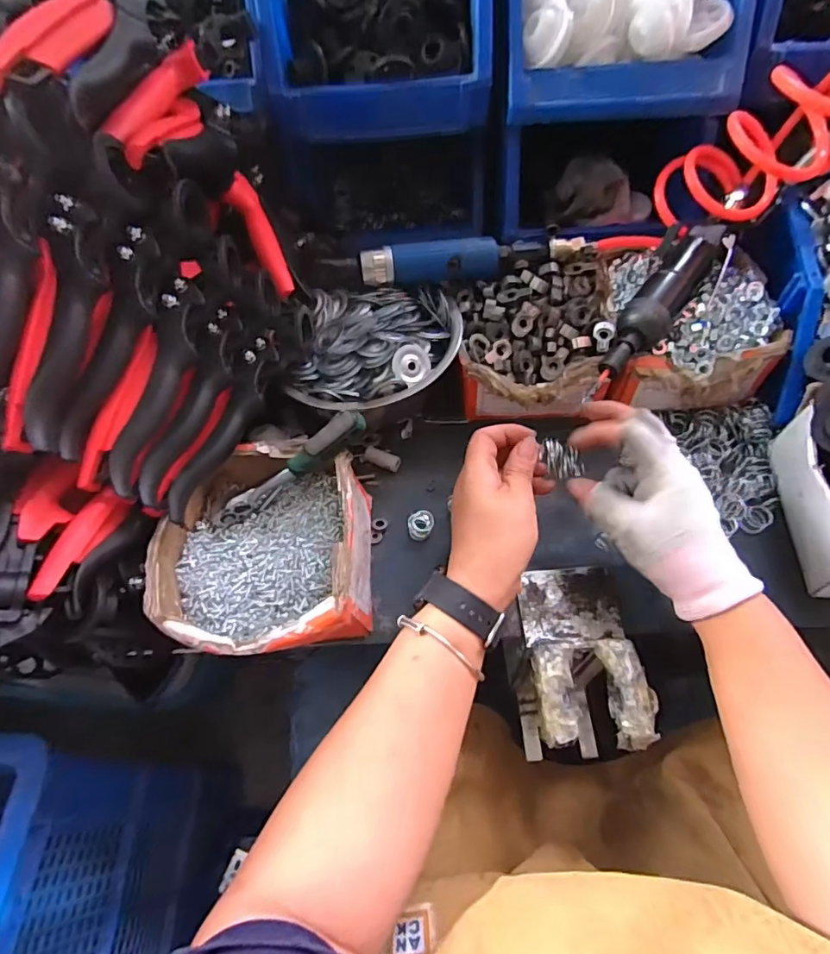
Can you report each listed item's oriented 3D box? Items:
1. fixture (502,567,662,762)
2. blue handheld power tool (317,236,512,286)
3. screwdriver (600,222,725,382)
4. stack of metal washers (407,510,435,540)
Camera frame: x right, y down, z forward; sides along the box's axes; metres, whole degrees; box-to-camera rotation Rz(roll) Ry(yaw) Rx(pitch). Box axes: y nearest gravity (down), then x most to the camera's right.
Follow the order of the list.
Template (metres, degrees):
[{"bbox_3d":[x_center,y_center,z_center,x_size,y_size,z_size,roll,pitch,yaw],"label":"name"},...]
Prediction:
[{"bbox_3d":[0.114,0.127,0.375,0.091,0.031,0.131,-4,59,1],"label":"fixture"},{"bbox_3d":[0.004,-0.199,0.473,0.162,0.026,0.035,-9,59,-1],"label":"blue handheld power tool"},{"bbox_3d":[0.209,-0.155,0.437,0.045,0.036,0.175,31,66,20],"label":"screwdriver"},{"bbox_3d":[0.005,0.041,0.439,0.022,0.018,0.020,-5,59,1],"label":"stack of metal washers"}]

